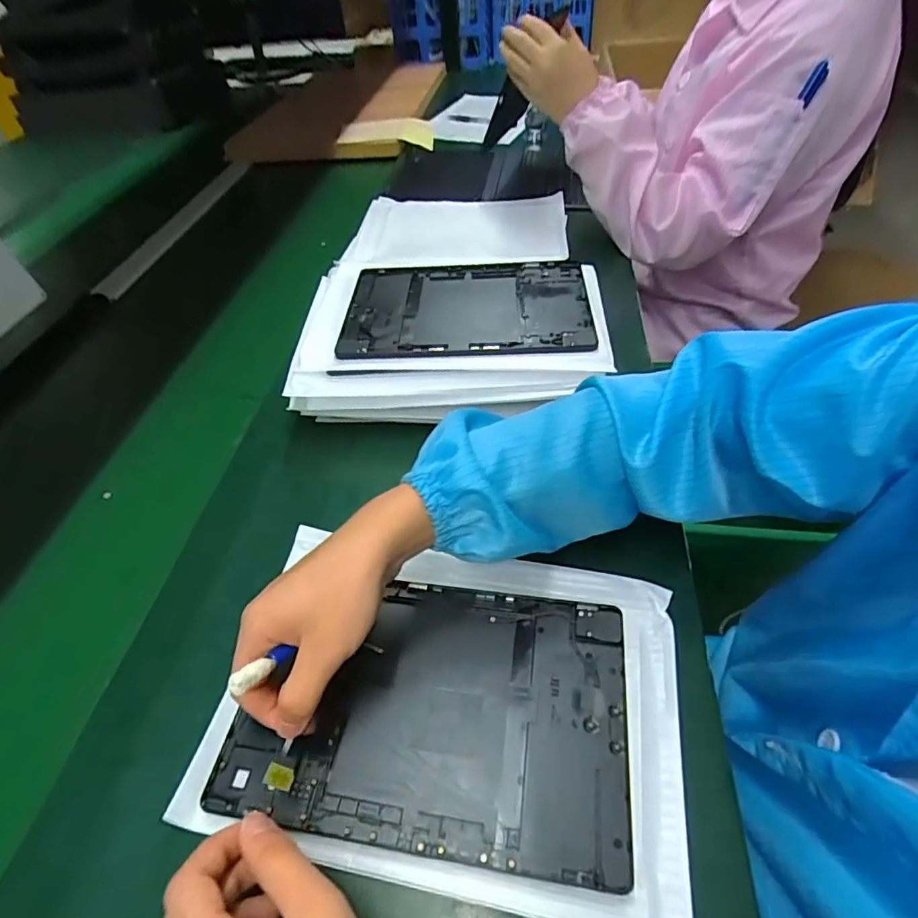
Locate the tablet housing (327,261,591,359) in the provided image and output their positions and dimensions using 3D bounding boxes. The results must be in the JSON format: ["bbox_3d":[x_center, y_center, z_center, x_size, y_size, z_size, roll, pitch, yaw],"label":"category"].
[{"bbox_3d":[0.007,-0.151,0.529,0.237,0.009,0.156,-1,46,5],"label":"tablet housing"}]

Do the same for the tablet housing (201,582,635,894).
[{"bbox_3d":[-0.015,0.152,0.335,0.230,0.008,0.152,4,47,10],"label":"tablet housing"}]

